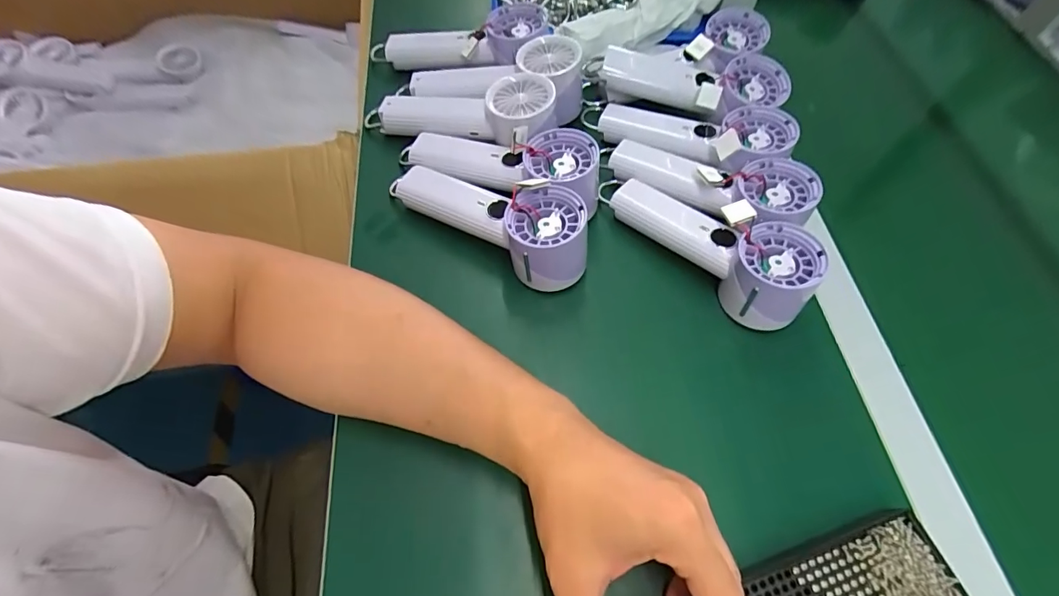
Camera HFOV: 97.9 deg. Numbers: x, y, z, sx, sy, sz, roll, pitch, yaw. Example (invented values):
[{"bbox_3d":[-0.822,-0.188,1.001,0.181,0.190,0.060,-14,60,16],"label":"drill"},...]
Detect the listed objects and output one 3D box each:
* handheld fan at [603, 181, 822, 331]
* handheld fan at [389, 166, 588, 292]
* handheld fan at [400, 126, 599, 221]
[{"bbox_3d":[0.148,-0.049,0.386,0.061,0.070,0.177,-39,70,-19],"label":"handheld fan"},{"bbox_3d":[-0.035,-0.077,0.392,0.194,0.065,0.066,34,66,15],"label":"handheld fan"},{"bbox_3d":[-0.033,-0.116,0.406,0.191,0.055,0.070,12,62,5],"label":"handheld fan"}]

